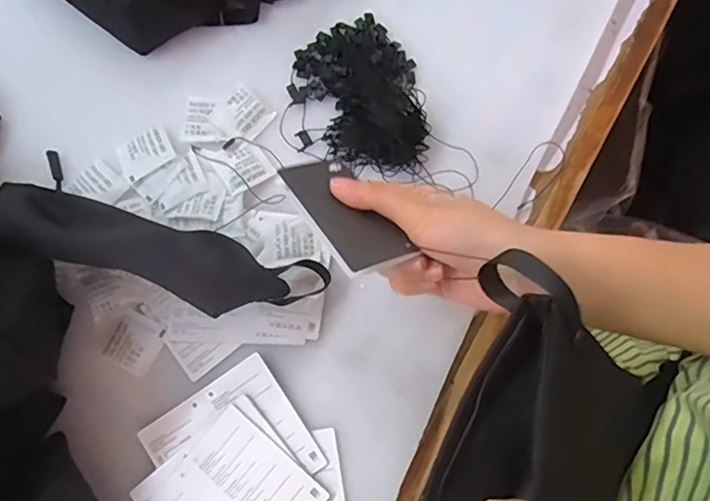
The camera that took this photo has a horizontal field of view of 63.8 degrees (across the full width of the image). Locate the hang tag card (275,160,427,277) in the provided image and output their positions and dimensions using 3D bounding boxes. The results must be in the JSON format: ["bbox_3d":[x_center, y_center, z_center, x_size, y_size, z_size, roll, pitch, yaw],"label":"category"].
[{"bbox_3d":[-0.007,-0.023,0.334,0.049,0.005,0.093,-17,53,-32],"label":"hang tag card"}]

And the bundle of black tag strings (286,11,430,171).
[{"bbox_3d":[0.008,-0.121,0.431,0.091,0.025,0.126,-33,79,-5],"label":"bundle of black tag strings"}]

